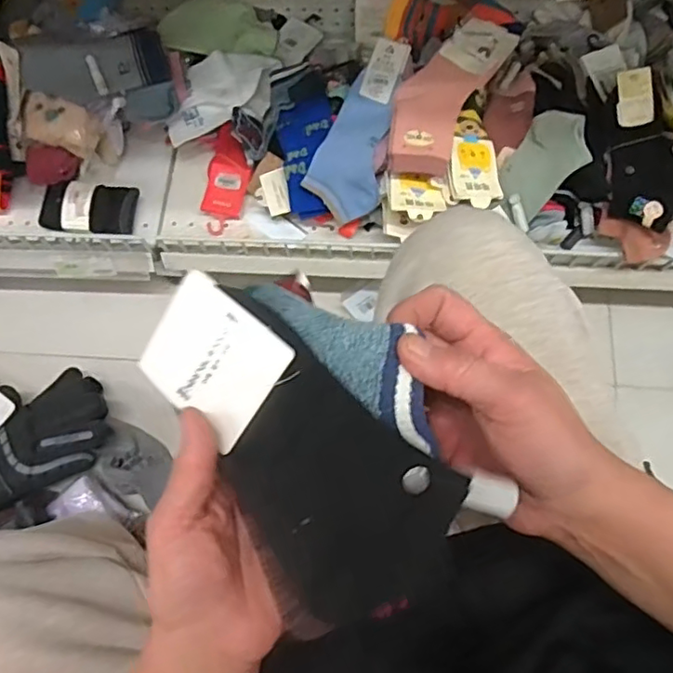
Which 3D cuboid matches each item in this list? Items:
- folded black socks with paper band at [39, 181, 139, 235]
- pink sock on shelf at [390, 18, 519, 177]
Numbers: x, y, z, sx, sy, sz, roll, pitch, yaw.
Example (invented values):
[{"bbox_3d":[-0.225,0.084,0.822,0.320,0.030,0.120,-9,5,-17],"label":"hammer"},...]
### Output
[{"bbox_3d":[-0.337,-0.176,0.823,0.130,0.028,0.067,4,98,4],"label":"folded black socks with paper band"},{"bbox_3d":[0.126,-0.288,0.728,0.095,0.058,0.219,26,73,12],"label":"pink sock on shelf"}]

